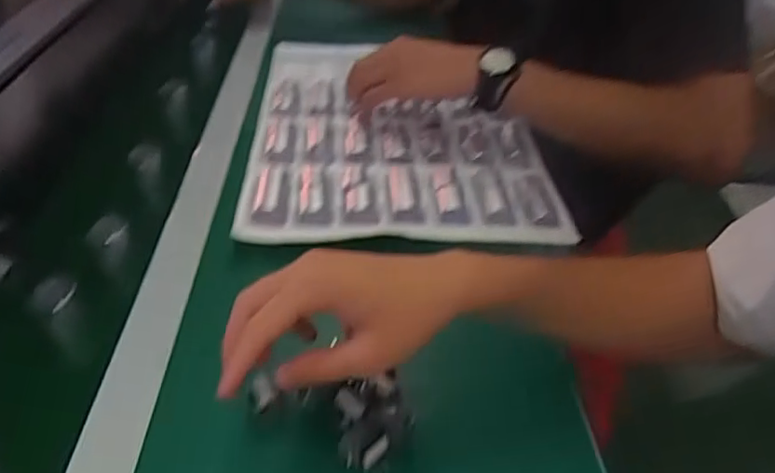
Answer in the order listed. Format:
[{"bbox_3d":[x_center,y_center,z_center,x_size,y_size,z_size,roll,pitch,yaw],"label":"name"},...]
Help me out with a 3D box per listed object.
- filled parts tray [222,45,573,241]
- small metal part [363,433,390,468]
[{"bbox_3d":[0.006,-0.139,0.724,0.317,0.034,0.456,-1,39,-3],"label":"filled parts tray"},{"bbox_3d":[-0.007,0.136,0.383,0.007,0.007,0.024,28,45,28],"label":"small metal part"}]

